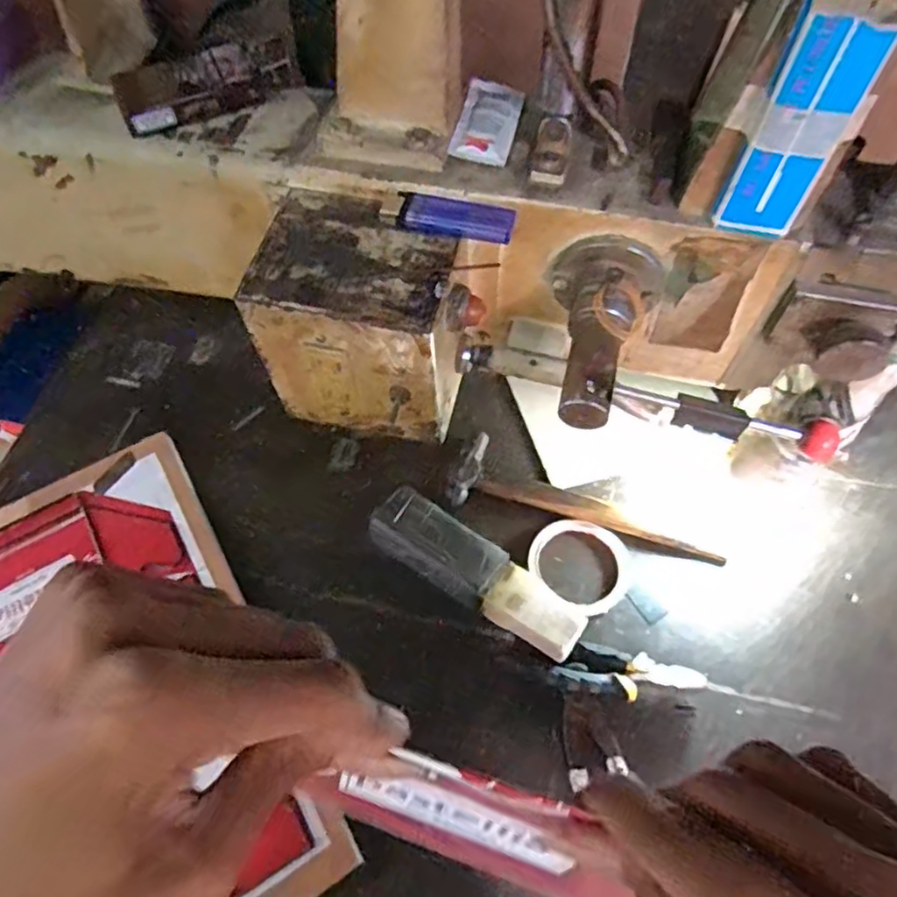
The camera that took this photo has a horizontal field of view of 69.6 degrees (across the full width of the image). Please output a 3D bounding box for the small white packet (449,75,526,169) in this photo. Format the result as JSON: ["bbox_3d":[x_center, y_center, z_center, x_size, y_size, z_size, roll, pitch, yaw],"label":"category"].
[{"bbox_3d":[0.026,-0.211,0.417,0.037,0.006,0.075,10,60,7],"label":"small white packet"}]

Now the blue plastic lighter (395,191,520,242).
[{"bbox_3d":[0.004,-0.138,0.389,0.069,0.013,0.022,13,61,8],"label":"blue plastic lighter"}]

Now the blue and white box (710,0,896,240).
[{"bbox_3d":[0.169,-0.151,0.317,0.041,0.113,0.012,17,61,11],"label":"blue and white box"}]

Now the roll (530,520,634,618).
[{"bbox_3d":[0.124,0.108,0.605,0.094,0.014,0.083,35,66,19],"label":"roll"}]

